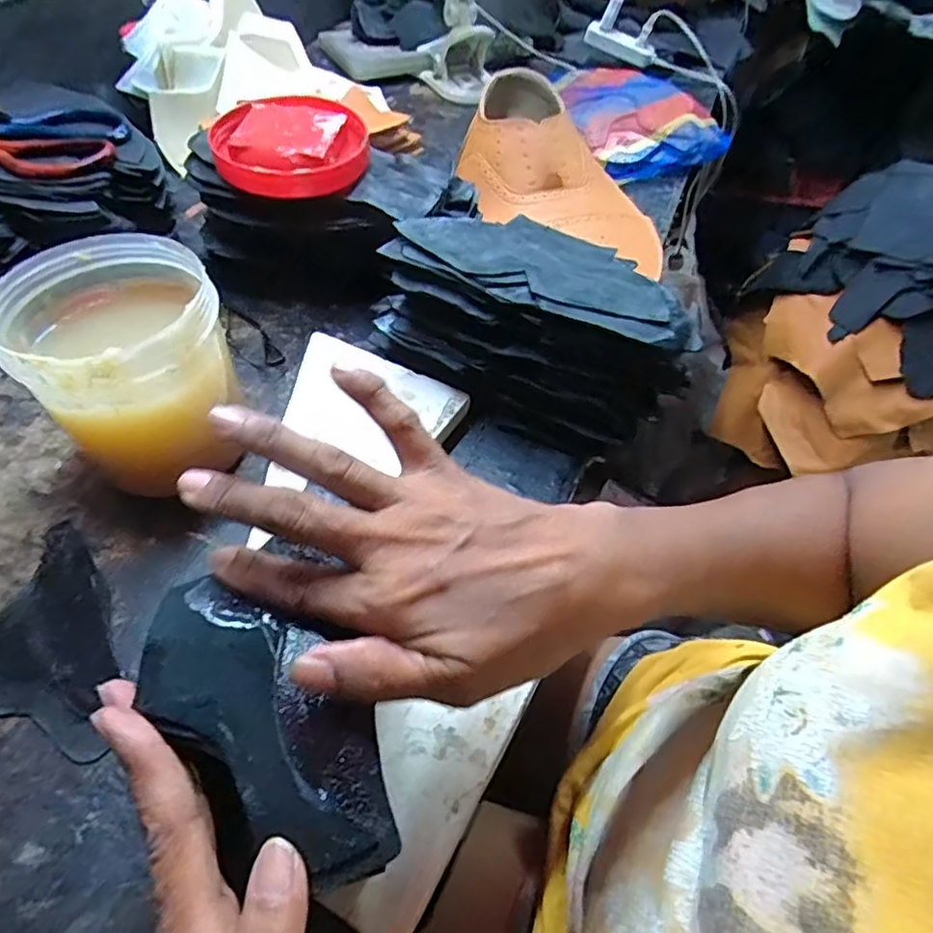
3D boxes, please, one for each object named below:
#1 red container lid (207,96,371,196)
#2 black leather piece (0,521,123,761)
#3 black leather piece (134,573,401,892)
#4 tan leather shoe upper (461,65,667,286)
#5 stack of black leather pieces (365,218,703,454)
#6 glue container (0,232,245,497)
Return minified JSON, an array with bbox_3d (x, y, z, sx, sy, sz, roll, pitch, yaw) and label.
[{"bbox_3d":[-0.140,-0.256,0.486,0.116,0.029,0.109,1,51,-1],"label":"red container lid"},{"bbox_3d":[-0.248,0.102,0.352,0.076,0.005,0.152,-22,55,-17],"label":"black leather piece"},{"bbox_3d":[-0.071,0.090,0.222,0.122,0.008,0.053,42,61,19],"label":"black leather piece"},{"bbox_3d":[0.111,-0.316,0.635,0.231,0.099,0.163,20,54,14],"label":"tan leather shoe upper"},{"bbox_3d":[0.045,-0.105,0.449,0.233,0.103,0.104,23,54,17],"label":"stack of black leather pieces"},{"bbox_3d":[-0.213,-0.061,0.401,0.113,0.129,0.118,1,51,-1],"label":"glue container"}]

